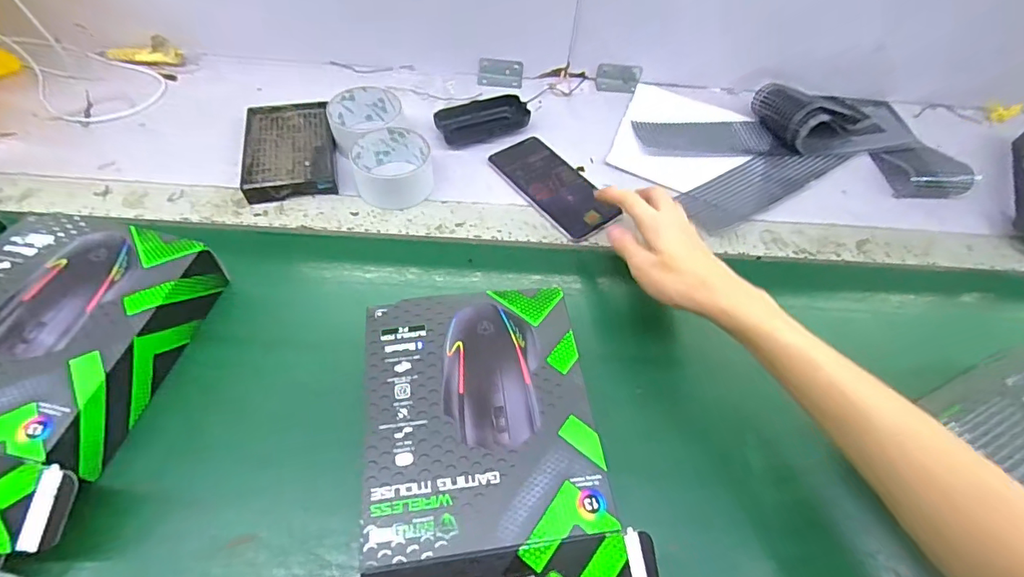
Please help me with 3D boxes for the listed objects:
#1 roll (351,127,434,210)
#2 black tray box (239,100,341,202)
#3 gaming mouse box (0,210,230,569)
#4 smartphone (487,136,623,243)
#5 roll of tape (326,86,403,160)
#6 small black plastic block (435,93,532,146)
[{"bbox_3d":[-0.127,-0.129,0.519,0.080,0.038,0.083,-7,57,-9],"label":"roll"},{"bbox_3d":[-0.246,-0.155,0.538,0.090,0.023,0.139,-12,58,-12],"label":"black tray box"},{"bbox_3d":[-0.352,0.060,0.360,0.167,0.060,0.238,9,56,2],"label":"gaming mouse box"},{"bbox_3d":[0.046,-0.115,0.536,0.075,0.007,0.153,-28,63,-21],"label":"smartphone"},{"bbox_3d":[-0.167,-0.195,0.560,0.082,0.037,0.082,2,56,-3],"label":"roll of tape"},{"bbox_3d":[-0.037,-0.206,0.585,0.107,0.022,0.053,-16,59,-14],"label":"small black plastic block"}]

